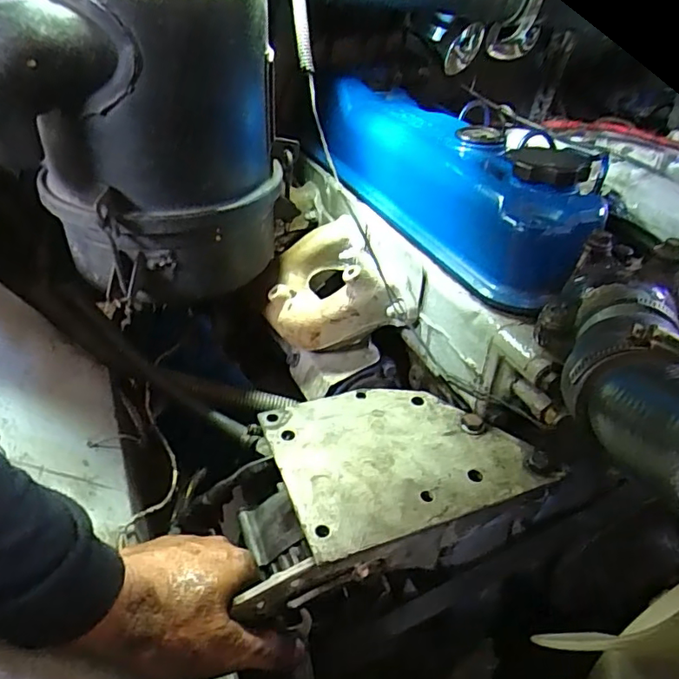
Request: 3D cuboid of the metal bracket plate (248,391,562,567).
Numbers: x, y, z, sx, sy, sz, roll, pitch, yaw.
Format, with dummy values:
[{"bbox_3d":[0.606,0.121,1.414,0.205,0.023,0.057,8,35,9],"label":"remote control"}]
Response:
[{"bbox_3d":[0.043,0.083,0.416,0.177,0.013,0.136,-13,44,-19],"label":"metal bracket plate"}]

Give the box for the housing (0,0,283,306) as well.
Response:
[{"bbox_3d":[-0.168,-0.175,0.466,0.214,0.259,0.208,3,41,-1],"label":"housing"}]

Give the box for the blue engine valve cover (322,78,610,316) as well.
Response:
[{"bbox_3d":[0.095,-0.169,0.551,0.120,0.088,0.406,-16,45,-22],"label":"blue engine valve cover"}]

